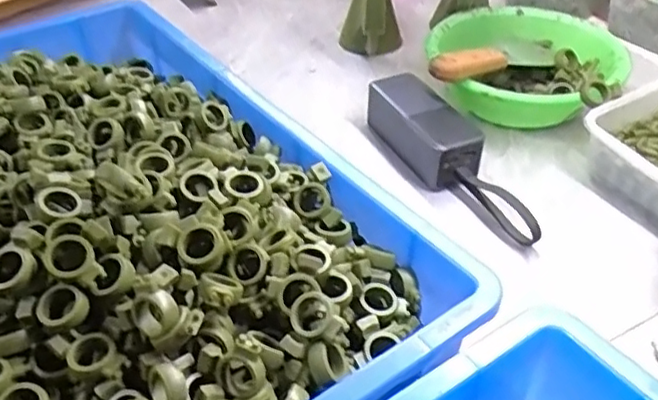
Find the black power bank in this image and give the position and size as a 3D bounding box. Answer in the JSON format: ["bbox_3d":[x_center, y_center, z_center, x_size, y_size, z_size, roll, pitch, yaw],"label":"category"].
[{"bbox_3d":[0.108,-0.038,0.585,0.060,0.057,0.217,-17,43,-18],"label":"black power bank"}]

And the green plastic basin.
[{"bbox_3d":[0.208,-0.139,0.692,0.194,0.067,0.194,0,41,0],"label":"green plastic basin"}]

